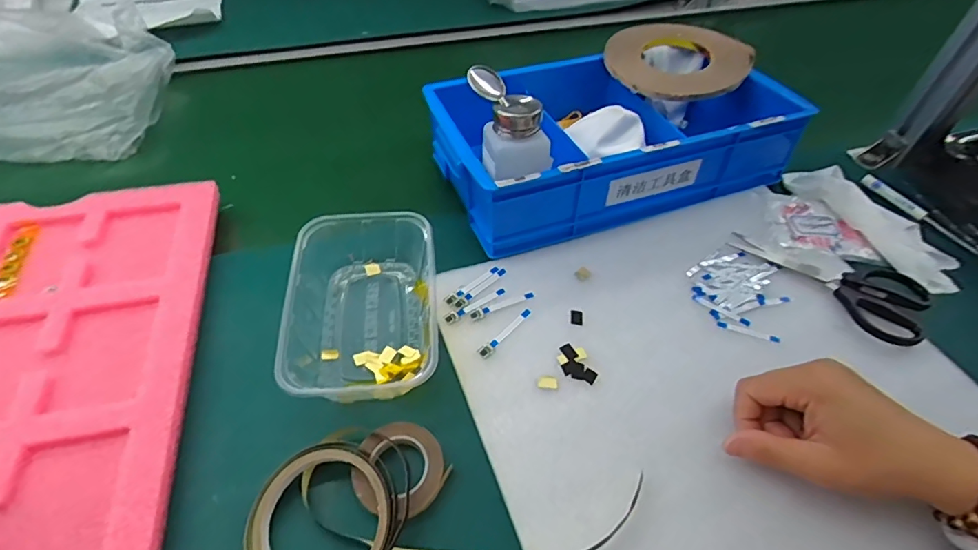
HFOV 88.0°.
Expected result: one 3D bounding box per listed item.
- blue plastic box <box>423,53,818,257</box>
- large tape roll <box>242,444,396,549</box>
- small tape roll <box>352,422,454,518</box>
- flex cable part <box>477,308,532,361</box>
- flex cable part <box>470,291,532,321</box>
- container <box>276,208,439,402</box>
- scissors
[{"bbox_3d":[0.127,-0.150,0.521,0.346,0.086,0.198,-19,54,-15],"label":"blue plastic box"},{"bbox_3d":[-0.108,0.158,0.326,0.091,0.020,0.090,0,51,-1],"label":"large tape roll"},{"bbox_3d":[-0.063,0.134,0.352,0.063,0.017,0.061,0,51,-1],"label":"small tape roll"},{"bbox_3d":[0.015,0.047,0.418,0.009,0.004,0.060,38,60,26],"label":"flex cable part"},{"bbox_3d":[0.011,0.025,0.434,0.059,0.004,0.009,-21,55,-17],"label":"flex cable part"},{"bbox_3d":[-0.099,0.026,0.416,0.113,0.055,0.164,-4,51,-4],"label":"container"},{"bbox_3d":[0.296,0.001,0.448,0.159,0.010,0.074,27,56,19],"label":"scissors"}]

